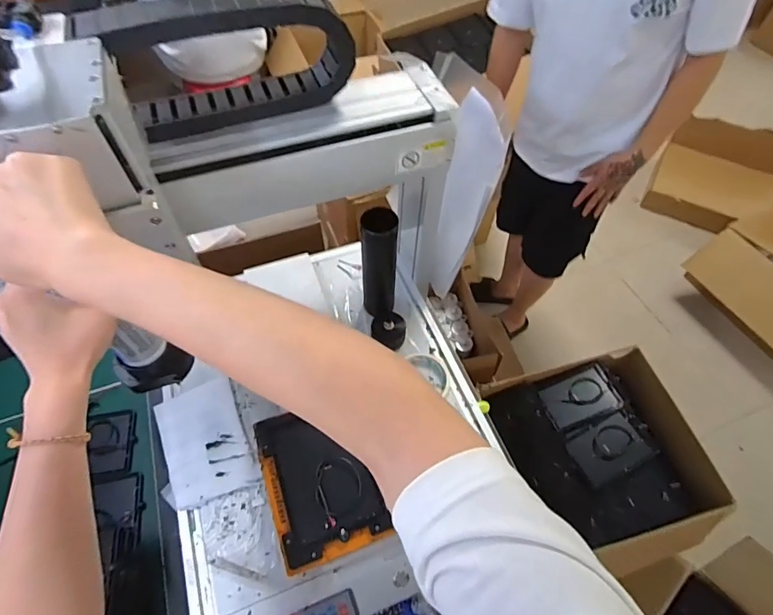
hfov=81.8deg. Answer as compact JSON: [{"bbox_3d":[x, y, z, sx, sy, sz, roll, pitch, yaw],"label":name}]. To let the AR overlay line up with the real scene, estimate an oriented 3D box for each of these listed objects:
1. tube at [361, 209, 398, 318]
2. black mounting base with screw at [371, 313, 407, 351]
[{"bbox_3d":[-0.011,-0.054,0.689,0.056,0.195,0.048,1,57,-1],"label":"tube"},{"bbox_3d":[0.006,0.037,0.738,0.059,0.054,0.065,12,58,7],"label":"black mounting base with screw"}]

